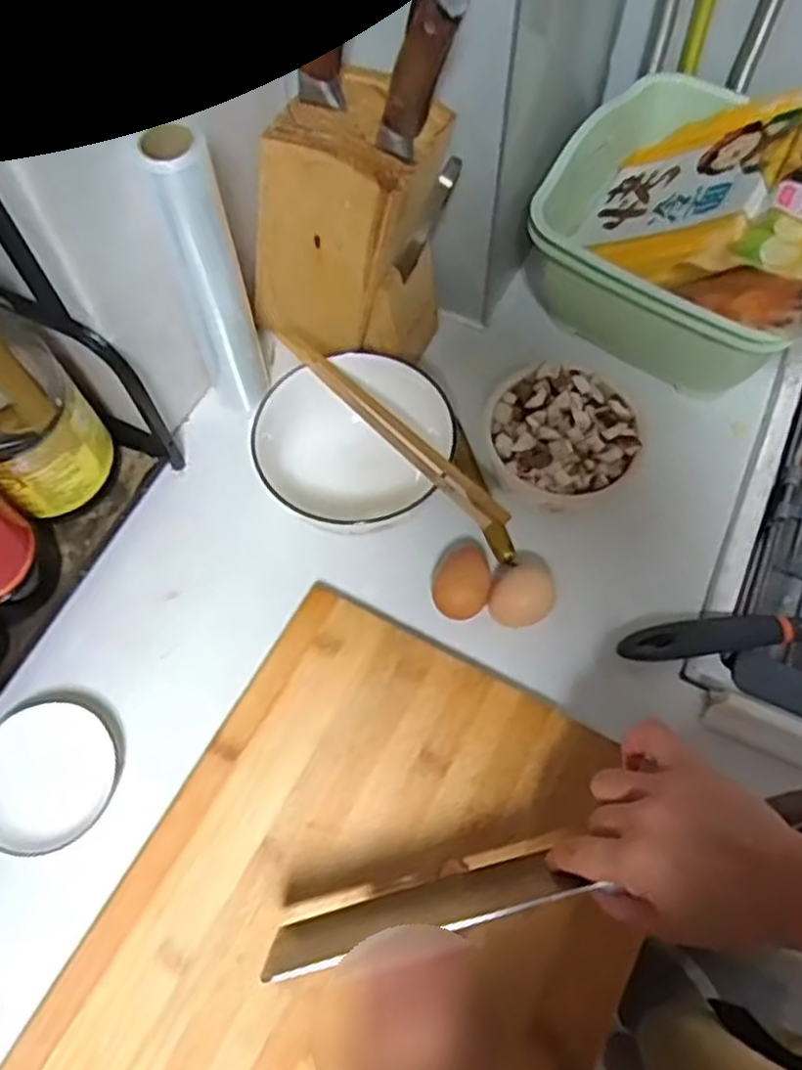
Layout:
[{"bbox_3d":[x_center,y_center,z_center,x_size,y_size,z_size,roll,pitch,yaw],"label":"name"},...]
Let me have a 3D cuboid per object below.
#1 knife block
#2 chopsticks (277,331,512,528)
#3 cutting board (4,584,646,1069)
[{"bbox_3d":[-0.041,-0.238,0.601,0.132,0.198,0.083,25,67,13],"label":"knife block"},{"bbox_3d":[-0.010,-0.083,0.579,0.021,0.014,0.228,-41,70,-17],"label":"chopsticks"},{"bbox_3d":[-0.033,0.266,0.478,0.304,0.017,0.410,28,68,14],"label":"cutting board"}]

